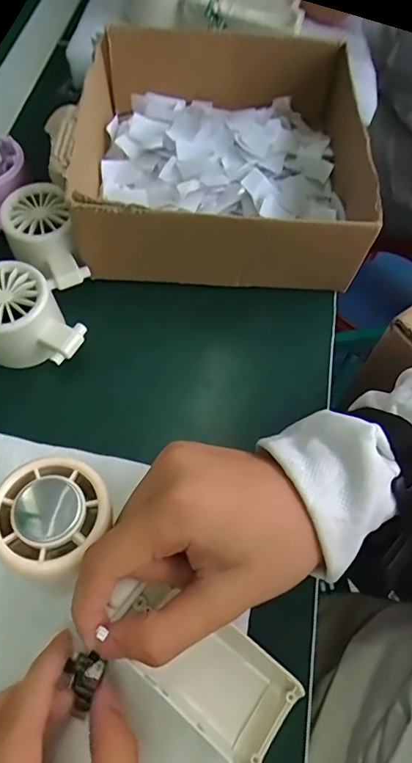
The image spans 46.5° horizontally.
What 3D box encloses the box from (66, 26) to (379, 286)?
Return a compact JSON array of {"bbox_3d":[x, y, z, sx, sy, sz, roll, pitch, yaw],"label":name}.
[{"bbox_3d":[0.018,-0.178,0.377,0.215,0.074,0.216,1,64,-2],"label":"box"}]

